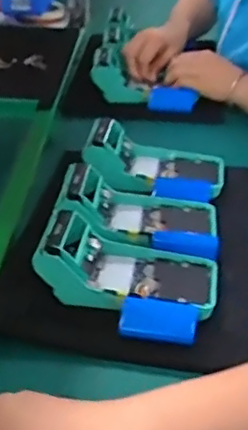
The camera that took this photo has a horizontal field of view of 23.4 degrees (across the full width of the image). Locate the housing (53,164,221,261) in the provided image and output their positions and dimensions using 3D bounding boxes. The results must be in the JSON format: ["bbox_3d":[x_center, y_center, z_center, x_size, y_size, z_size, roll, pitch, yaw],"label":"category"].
[{"bbox_3d":[0.020,-0.006,0.654,0.169,0.072,0.106,6,37,10],"label":"housing"}]

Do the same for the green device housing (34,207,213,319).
[{"bbox_3d":[0.005,0.052,0.580,0.168,0.066,0.094,8,35,8],"label":"green device housing"}]

